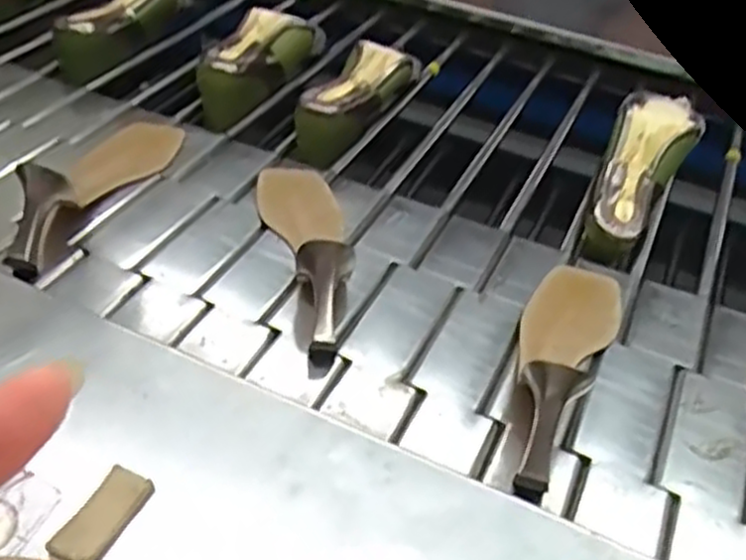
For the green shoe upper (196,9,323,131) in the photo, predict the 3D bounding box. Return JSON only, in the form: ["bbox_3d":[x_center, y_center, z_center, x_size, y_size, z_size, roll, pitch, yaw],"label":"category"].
[{"bbox_3d":[-0.145,-0.265,0.901,0.077,0.067,0.216,24,45,17],"label":"green shoe upper"}]

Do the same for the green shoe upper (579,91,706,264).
[{"bbox_3d":[0.269,-0.113,0.767,0.083,0.066,0.227,24,70,20],"label":"green shoe upper"}]

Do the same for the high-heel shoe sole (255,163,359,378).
[{"bbox_3d":[-0.051,-0.046,0.661,0.071,0.069,0.265,-7,46,-16],"label":"high-heel shoe sole"}]

